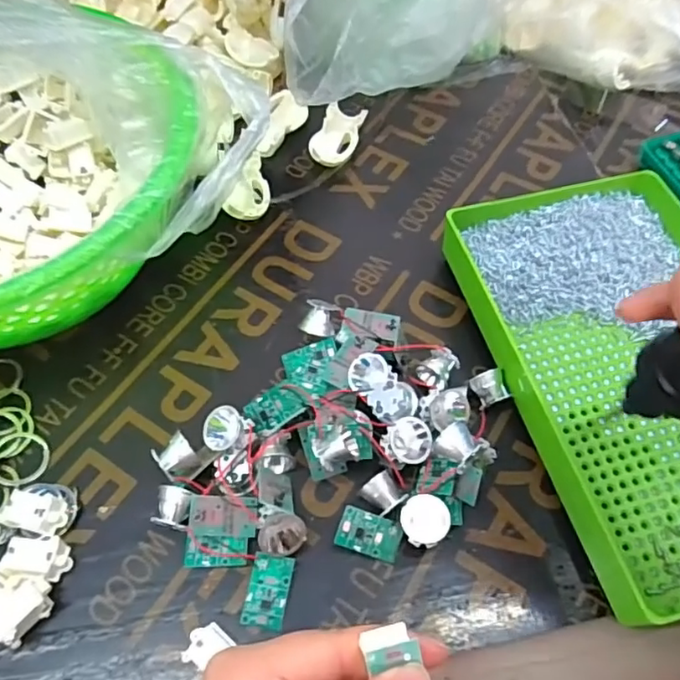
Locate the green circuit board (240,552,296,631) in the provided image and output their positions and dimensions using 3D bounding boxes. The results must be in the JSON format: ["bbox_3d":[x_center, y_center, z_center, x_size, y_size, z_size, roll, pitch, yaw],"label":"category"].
[{"bbox_3d":[-0.034,0.121,0.279,0.020,0.004,0.032,12,72,0],"label":"green circuit board"}]

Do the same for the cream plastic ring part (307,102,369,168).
[{"bbox_3d":[-0.002,-0.153,0.444,0.033,0.015,0.062,17,59,10],"label":"cream plastic ring part"}]

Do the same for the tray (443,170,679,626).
[{"bbox_3d":[0.165,0.013,0.329,0.154,0.037,0.247,-12,59,-8],"label":"tray"}]

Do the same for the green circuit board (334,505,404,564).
[{"bbox_3d":[0.015,0.096,0.288,0.033,0.004,0.020,20,83,-12],"label":"green circuit board"}]

